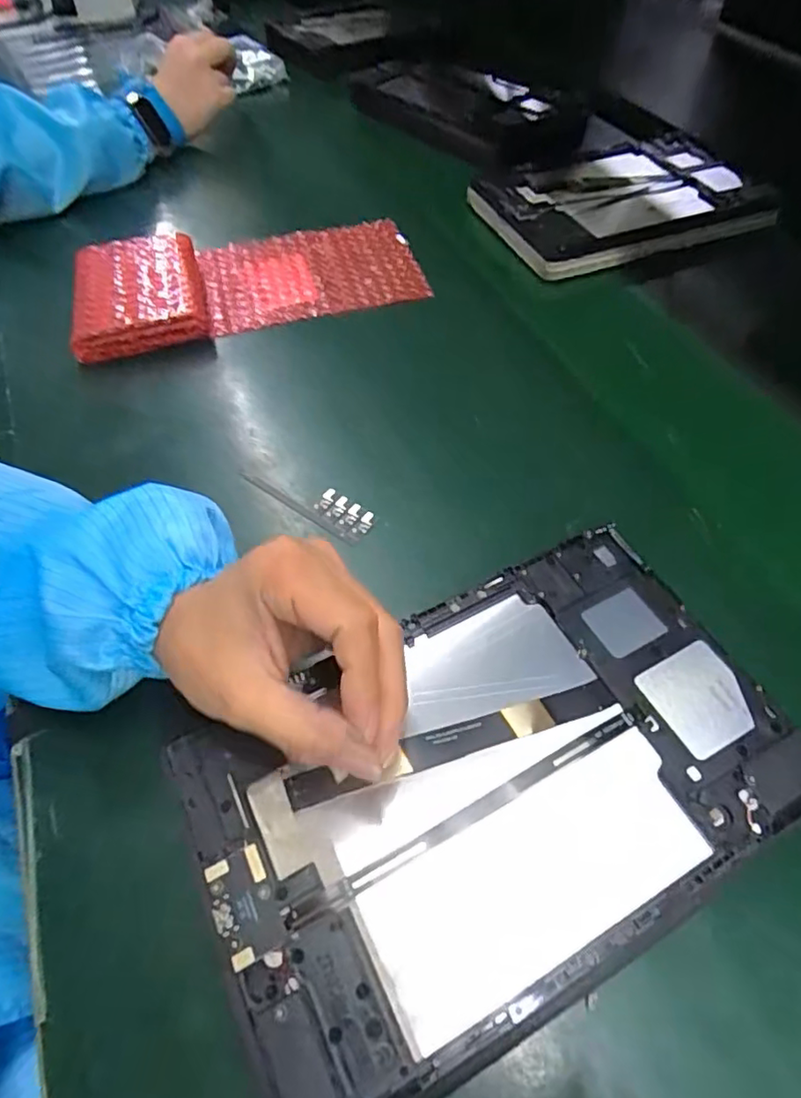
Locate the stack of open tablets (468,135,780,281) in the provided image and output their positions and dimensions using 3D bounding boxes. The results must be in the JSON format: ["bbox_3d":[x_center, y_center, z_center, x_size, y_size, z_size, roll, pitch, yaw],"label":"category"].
[{"bbox_3d":[0.211,-0.342,0.581,0.272,0.026,0.177,-18,56,-13],"label":"stack of open tablets"}]

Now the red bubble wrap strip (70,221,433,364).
[{"bbox_3d":[-0.122,-0.224,0.487,0.270,0.032,0.120,-14,56,-10],"label":"red bubble wrap strip"}]

